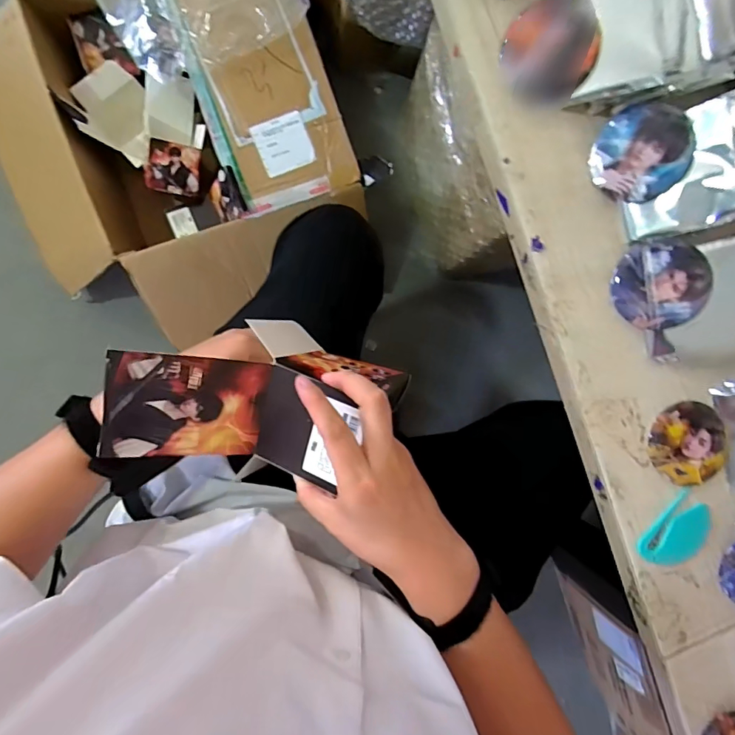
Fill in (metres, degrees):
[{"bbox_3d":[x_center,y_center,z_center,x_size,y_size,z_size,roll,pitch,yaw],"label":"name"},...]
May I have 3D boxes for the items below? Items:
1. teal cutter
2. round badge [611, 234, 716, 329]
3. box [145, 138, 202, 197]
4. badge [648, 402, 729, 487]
[{"bbox_3d":[0.273,0.146,0.402,0.045,0.007,0.069,42,86,-6],"label":"teal cutter"},{"bbox_3d":[0.241,-0.070,0.378,0.068,0.007,0.074,4,97,30],"label":"round badge"},{"bbox_3d":[-0.367,-0.379,0.871,0.092,0.011,0.089,2,116,-32],"label":"box"},{"bbox_3d":[0.280,0.066,0.398,0.070,0.014,0.071,0,91,-7],"label":"badge"}]

